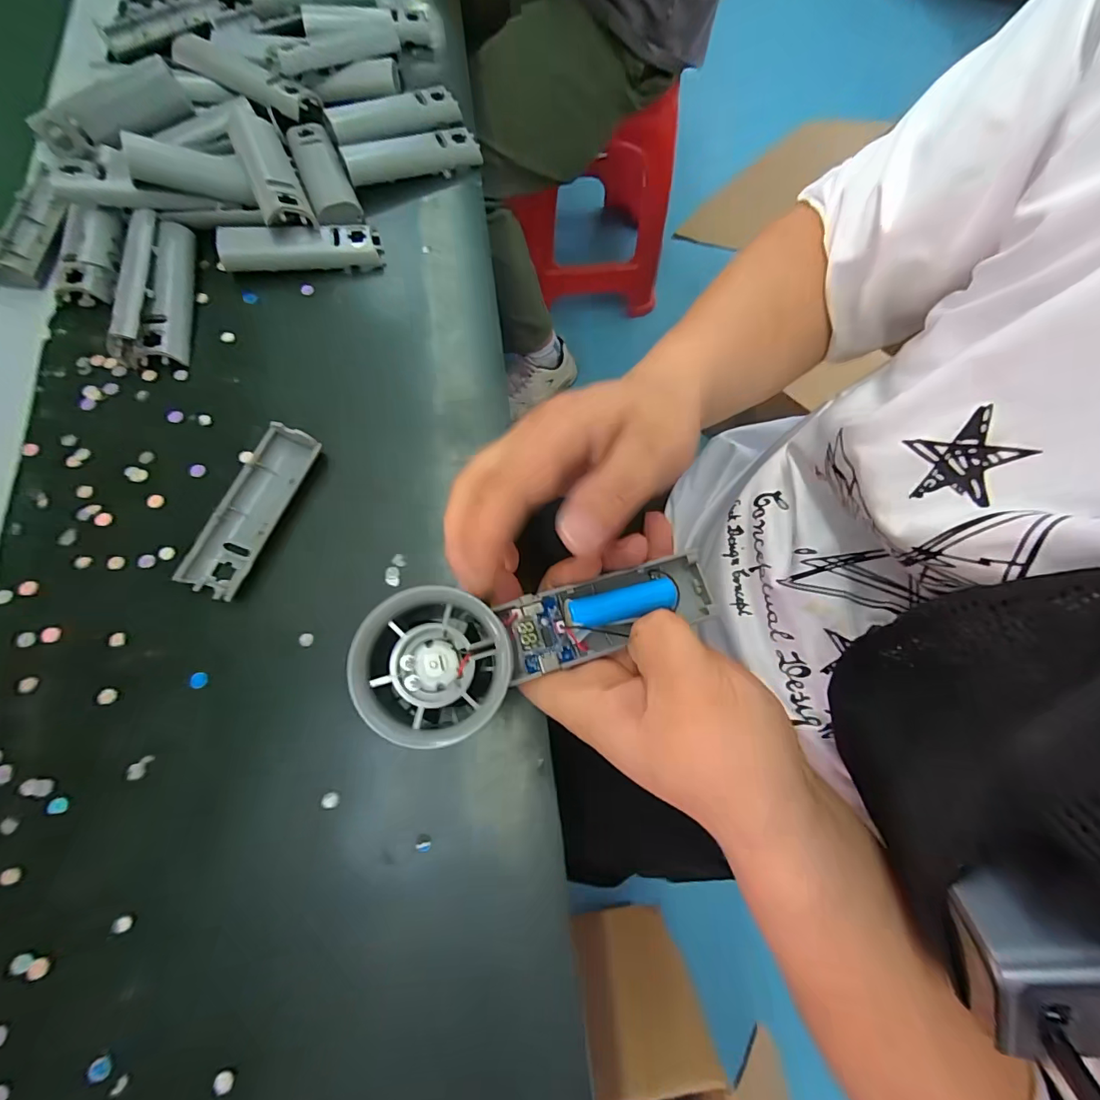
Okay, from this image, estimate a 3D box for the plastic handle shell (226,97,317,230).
[{"bbox_3d":[-0.197,-0.269,0.328,0.030,0.032,0.109,-24,76,-9],"label":"plastic handle shell"}]

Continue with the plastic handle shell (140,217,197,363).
[{"bbox_3d":[-0.252,-0.172,0.315,0.020,0.020,0.097,-5,74,-4],"label":"plastic handle shell"}]

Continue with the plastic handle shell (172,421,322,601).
[{"bbox_3d":[-0.176,-0.025,0.279,0.036,0.014,0.104,20,74,4],"label":"plastic handle shell"}]

